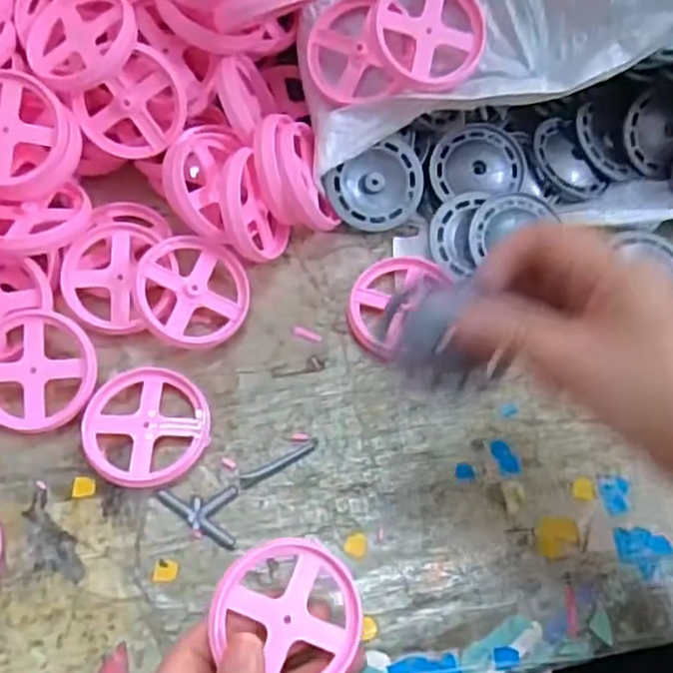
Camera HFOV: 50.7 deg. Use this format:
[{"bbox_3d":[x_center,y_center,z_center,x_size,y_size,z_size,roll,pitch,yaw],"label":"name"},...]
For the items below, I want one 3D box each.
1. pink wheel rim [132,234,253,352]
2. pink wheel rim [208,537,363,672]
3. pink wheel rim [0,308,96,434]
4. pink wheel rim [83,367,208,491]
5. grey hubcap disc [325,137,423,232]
[{"bbox_3d":[-0.081,-0.025,0.395,0.064,0.009,0.060,5,75,-19],"label":"pink wheel rim"},{"bbox_3d":[-0.020,0.118,0.299,0.062,0.005,0.062,-1,76,-19],"label":"pink wheel rim"},{"bbox_3d":[-0.163,0.017,0.378,0.067,0.016,0.062,15,64,8],"label":"pink wheel rim"},{"bbox_3d":[-0.102,0.046,0.375,0.066,0.010,0.062,0,63,1],"label":"pink wheel rim"},{"bbox_3d":[0.025,-0.089,0.430,0.058,0.004,0.047,-27,95,-1],"label":"grey hubcap disc"}]

